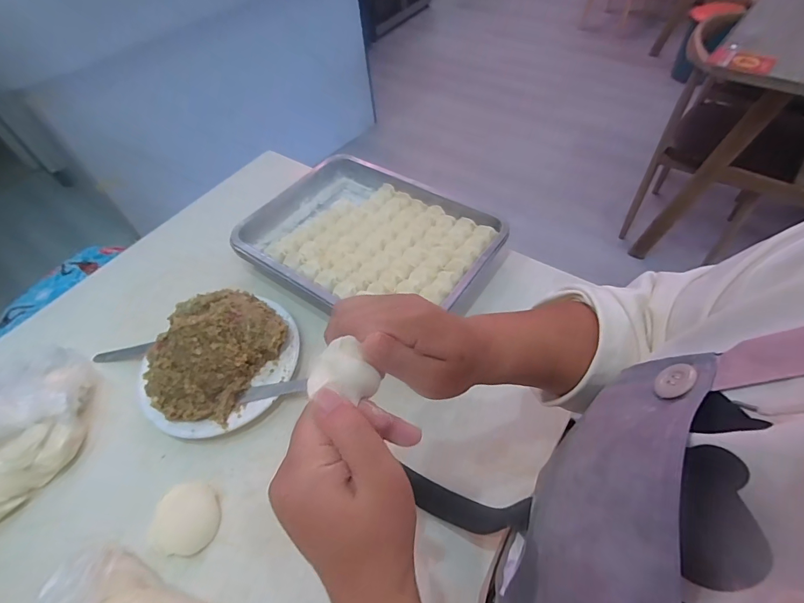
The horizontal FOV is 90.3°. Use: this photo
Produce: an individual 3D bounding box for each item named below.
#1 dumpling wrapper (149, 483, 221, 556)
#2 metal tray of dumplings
[{"bbox_3d":[-0.247,0.247,0.457,0.073,0.004,0.071,-1,53,4],"label":"dumpling wrapper"},{"bbox_3d":[-0.059,-0.104,0.659,0.383,0.041,0.280,28,60,23],"label":"metal tray of dumplings"}]

